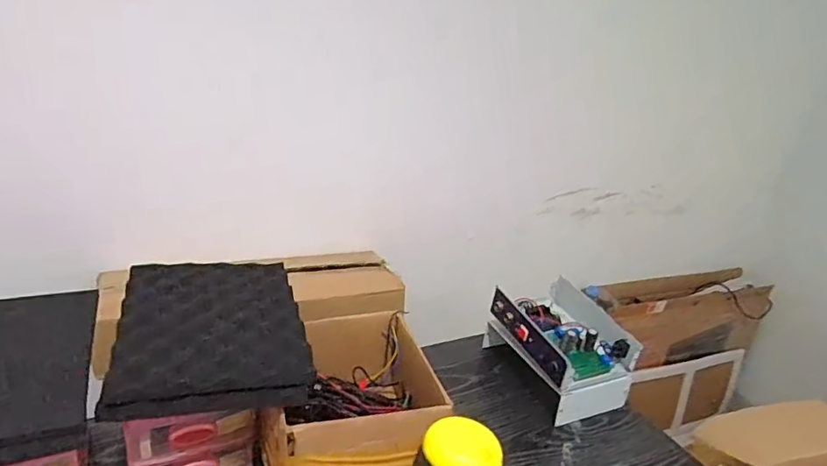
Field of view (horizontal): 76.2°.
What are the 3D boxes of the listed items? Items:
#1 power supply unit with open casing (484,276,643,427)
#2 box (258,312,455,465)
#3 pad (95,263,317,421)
[{"bbox_3d":[0.243,0.191,0.873,0.162,0.125,0.202,-4,25,-27],"label":"power supply unit with open casing"},{"bbox_3d":[-0.080,0.219,0.685,0.190,0.128,0.212,0,24,-17],"label":"box"},{"bbox_3d":[-0.238,0.108,0.632,0.201,0.041,0.263,-1,24,-20],"label":"pad"}]

